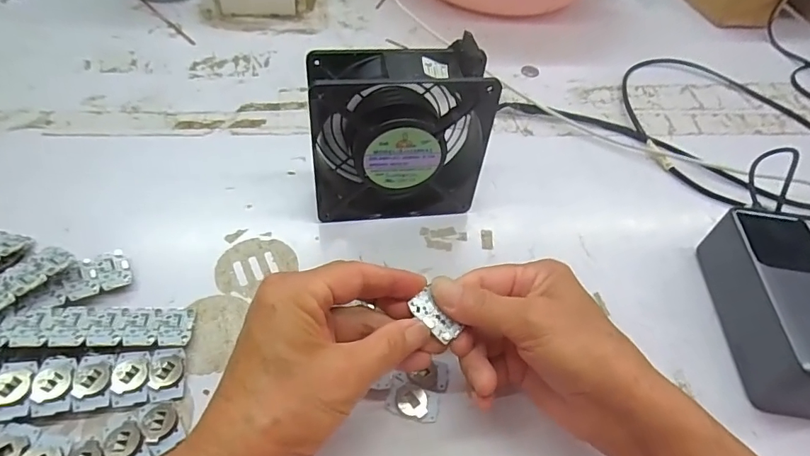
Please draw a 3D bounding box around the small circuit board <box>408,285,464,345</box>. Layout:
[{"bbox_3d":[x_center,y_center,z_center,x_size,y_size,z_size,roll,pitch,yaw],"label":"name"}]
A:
[{"bbox_3d":[0.016,0.047,0.250,0.015,0.004,0.028,-35,75,-30],"label":"small circuit board"}]

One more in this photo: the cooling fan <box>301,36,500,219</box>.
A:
[{"bbox_3d":[-0.005,-0.065,0.341,0.118,0.126,0.048,-3,50,-9],"label":"cooling fan"}]

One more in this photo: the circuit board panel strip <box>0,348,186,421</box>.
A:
[{"bbox_3d":[-0.179,0.083,0.257,0.108,0.005,0.030,-2,58,-17],"label":"circuit board panel strip"}]

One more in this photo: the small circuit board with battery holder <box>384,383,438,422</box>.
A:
[{"bbox_3d":[0.005,0.100,0.275,0.029,0.005,0.018,14,49,7],"label":"small circuit board with battery holder"}]

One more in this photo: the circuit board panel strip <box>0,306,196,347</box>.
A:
[{"bbox_3d":[-0.182,0.057,0.279,0.106,0.004,0.029,4,36,-15],"label":"circuit board panel strip"}]

